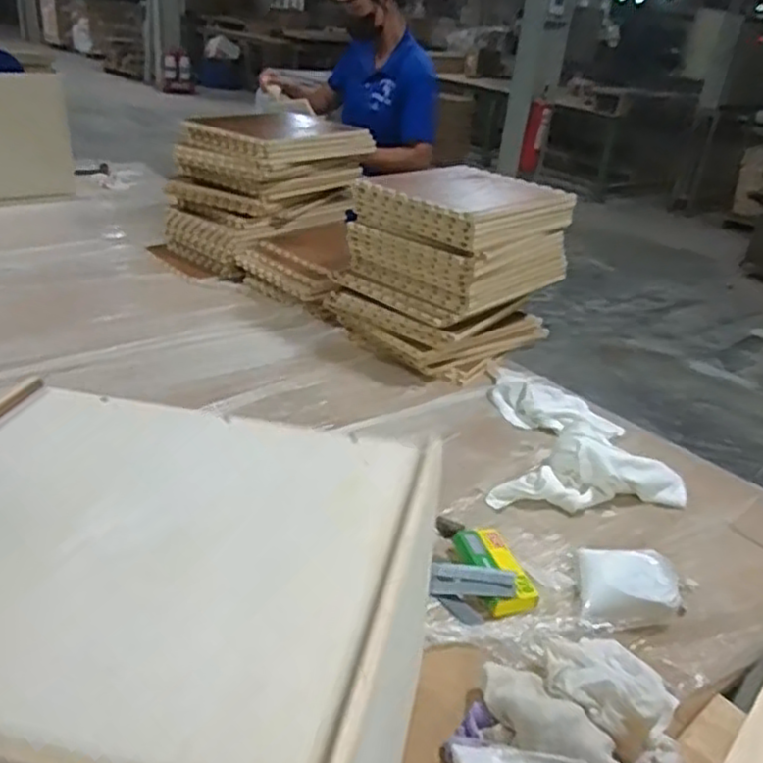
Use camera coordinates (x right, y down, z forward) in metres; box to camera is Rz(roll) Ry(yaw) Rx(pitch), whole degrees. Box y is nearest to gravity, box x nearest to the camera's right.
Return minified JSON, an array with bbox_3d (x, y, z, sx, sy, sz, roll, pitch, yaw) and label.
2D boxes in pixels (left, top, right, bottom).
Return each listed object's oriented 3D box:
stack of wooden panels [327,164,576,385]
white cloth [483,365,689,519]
[{"bbox_3d":[0.141,-0.211,1.381,0.287,0.317,0.352,28,35,34],"label":"stack of wooden panels"},{"bbox_3d":[0.277,0.063,1.143,0.276,0.074,0.376,1,29,-10],"label":"white cloth"}]

